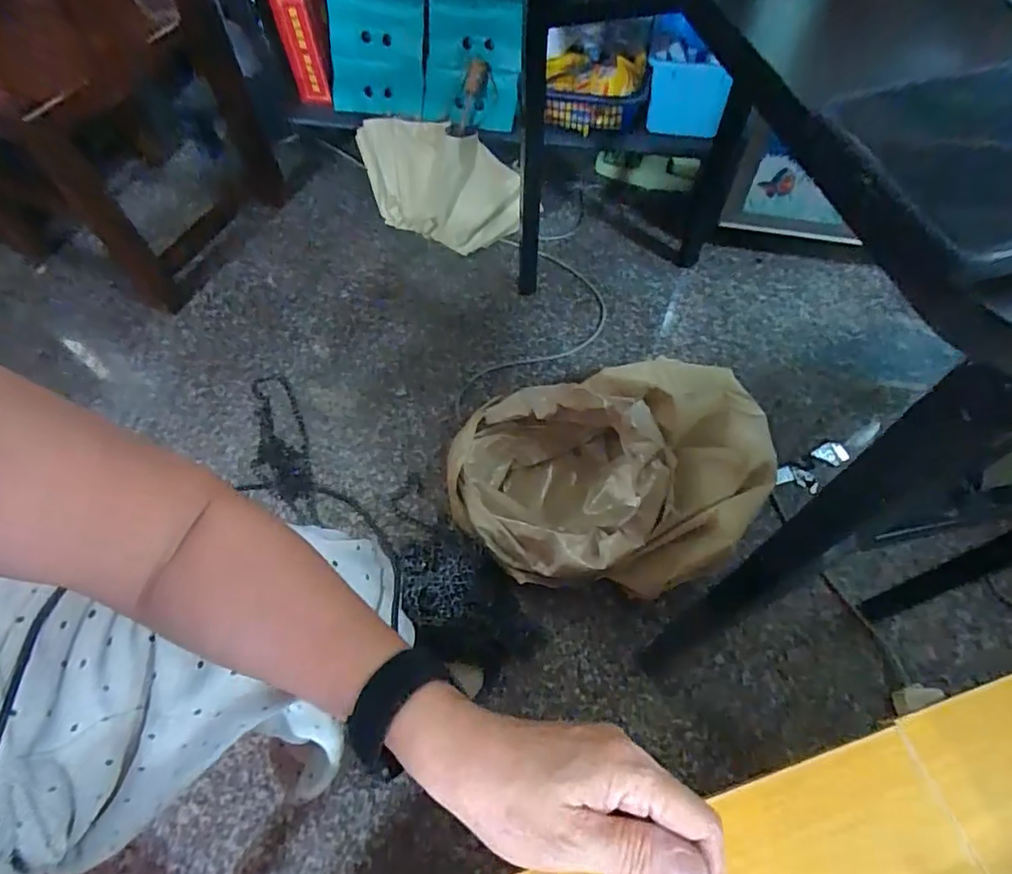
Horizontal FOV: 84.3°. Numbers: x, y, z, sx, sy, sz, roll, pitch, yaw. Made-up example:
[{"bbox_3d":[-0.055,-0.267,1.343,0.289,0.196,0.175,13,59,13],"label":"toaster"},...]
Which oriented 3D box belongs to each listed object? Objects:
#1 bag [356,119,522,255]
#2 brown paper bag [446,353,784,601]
[{"bbox_3d":[-0.156,-0.512,1.154,0.366,0.228,0.106,20,62,13],"label":"bag"},{"bbox_3d":[0.150,0.062,0.869,0.469,0.184,0.351,-6,59,-2],"label":"brown paper bag"}]

